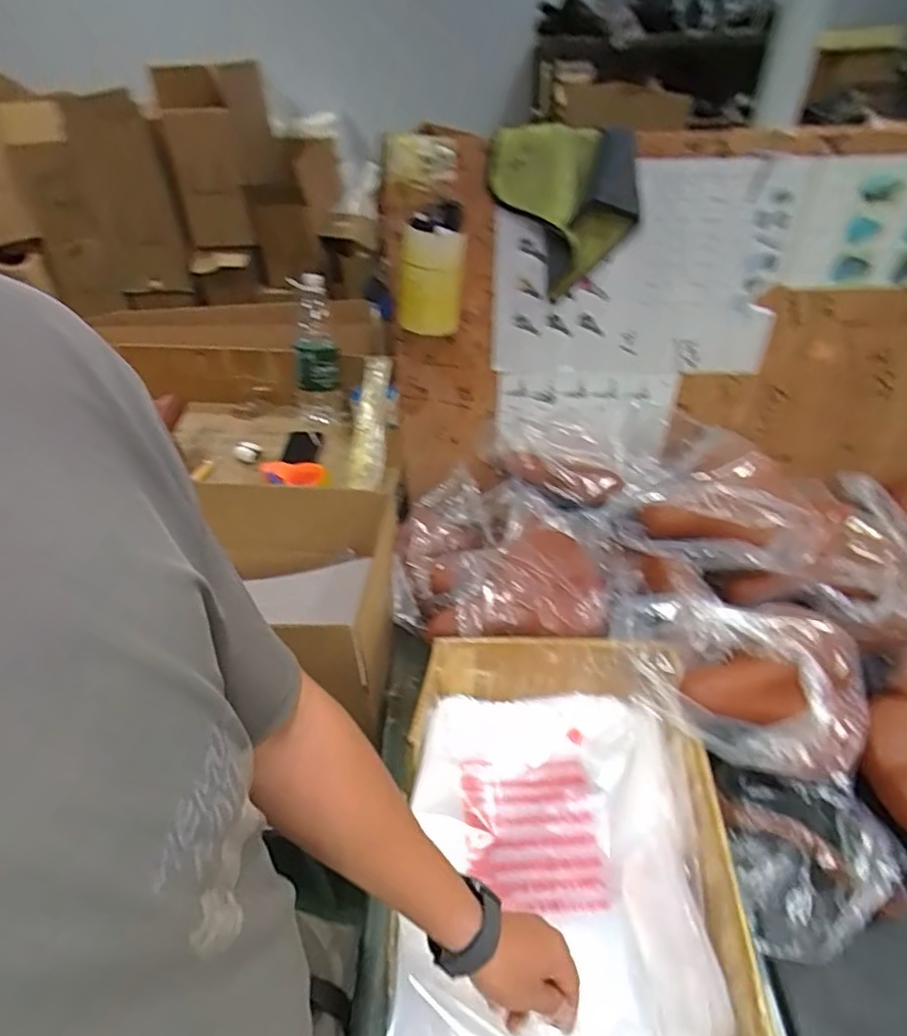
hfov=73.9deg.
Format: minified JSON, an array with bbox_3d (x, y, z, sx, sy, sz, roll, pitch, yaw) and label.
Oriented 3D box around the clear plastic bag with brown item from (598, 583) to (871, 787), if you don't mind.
[{"bbox_3d":[0.321,0.174,0.673,0.279,0.099,0.186,5,40,9],"label":"clear plastic bag with brown item"}]

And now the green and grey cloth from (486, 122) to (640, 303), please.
[{"bbox_3d":[0.144,-0.413,0.814,0.191,0.192,0.079,1,39,4],"label":"green and grey cloth"}]

